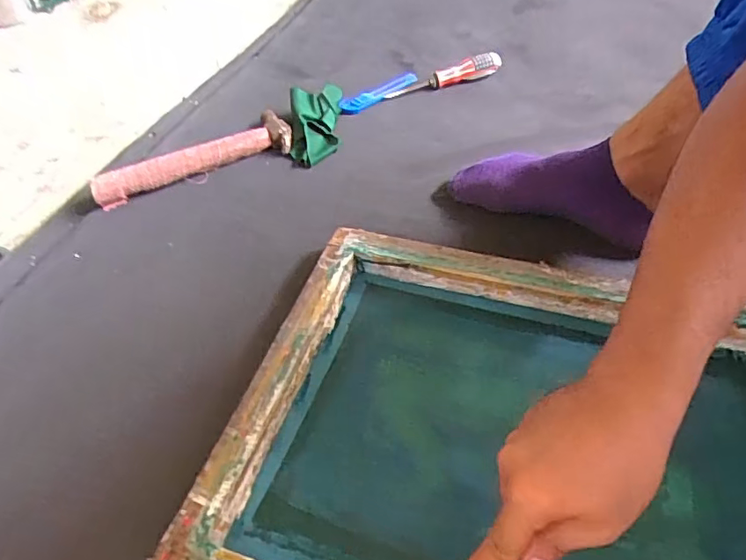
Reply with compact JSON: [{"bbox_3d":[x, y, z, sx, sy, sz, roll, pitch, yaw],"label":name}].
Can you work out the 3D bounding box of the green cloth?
[{"bbox_3d":[-0.079,-0.222,0.749,0.068,0.048,0.140,-3,49,3],"label":"green cloth"}]

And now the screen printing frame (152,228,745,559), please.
[{"bbox_3d":[0.120,0.137,0.435,0.458,0.054,0.351,13,52,16],"label":"screen printing frame"}]

